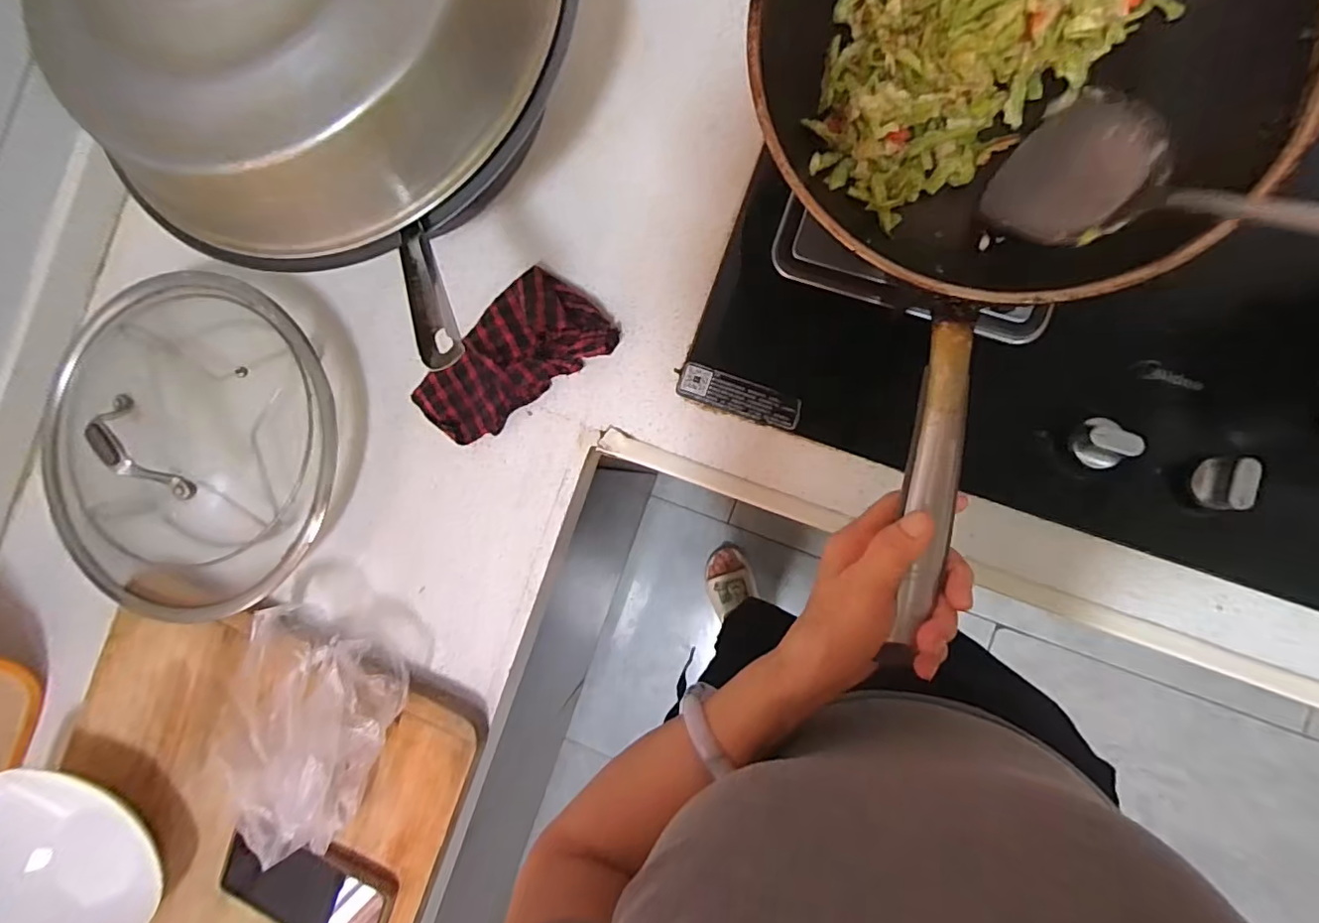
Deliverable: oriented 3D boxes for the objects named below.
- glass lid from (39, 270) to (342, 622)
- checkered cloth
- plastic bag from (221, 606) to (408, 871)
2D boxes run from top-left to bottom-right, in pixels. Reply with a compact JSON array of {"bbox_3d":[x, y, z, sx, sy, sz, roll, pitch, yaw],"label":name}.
[{"bbox_3d":[-0.451,-0.011,0.519,0.295,0.105,0.305,0,88,8],"label":"glass lid"},{"bbox_3d":[-0.141,-0.097,0.503,0.189,0.059,0.098,-31,84,6],"label":"checkered cloth"},{"bbox_3d":[-0.315,0.230,0.476,0.143,0.052,0.185,25,91,8],"label":"plastic bag"}]

